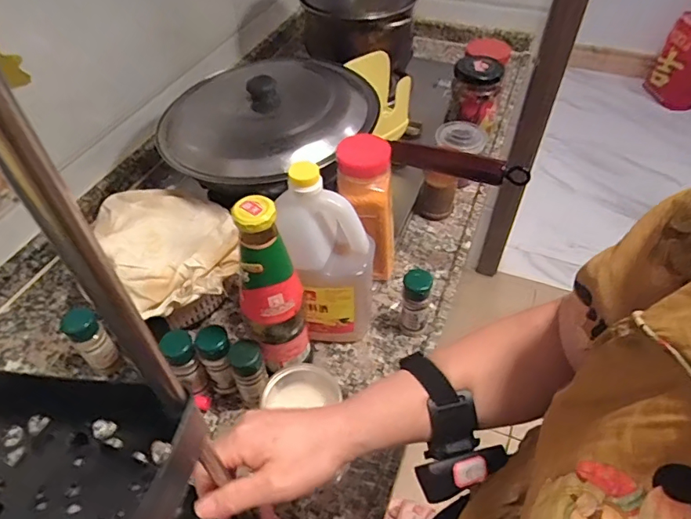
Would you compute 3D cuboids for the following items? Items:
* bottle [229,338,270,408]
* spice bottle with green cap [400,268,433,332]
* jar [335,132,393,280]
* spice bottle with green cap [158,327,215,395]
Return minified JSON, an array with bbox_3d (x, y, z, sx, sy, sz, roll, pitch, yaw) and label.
[{"bbox_3d":[-0.106,0.133,0.544,0.032,0.101,0.034,34,57,28],"label":"bottle"},{"bbox_3d":[0.087,0.059,0.610,0.032,0.104,0.031,6,49,7],"label":"spice bottle with green cap"},{"bbox_3d":[0.025,-0.055,0.644,0.065,0.217,0.065,-1,48,1],"label":"jar"},{"bbox_3d":[-0.181,0.125,0.557,0.032,0.101,0.037,-33,55,-25],"label":"spice bottle with green cap"}]

